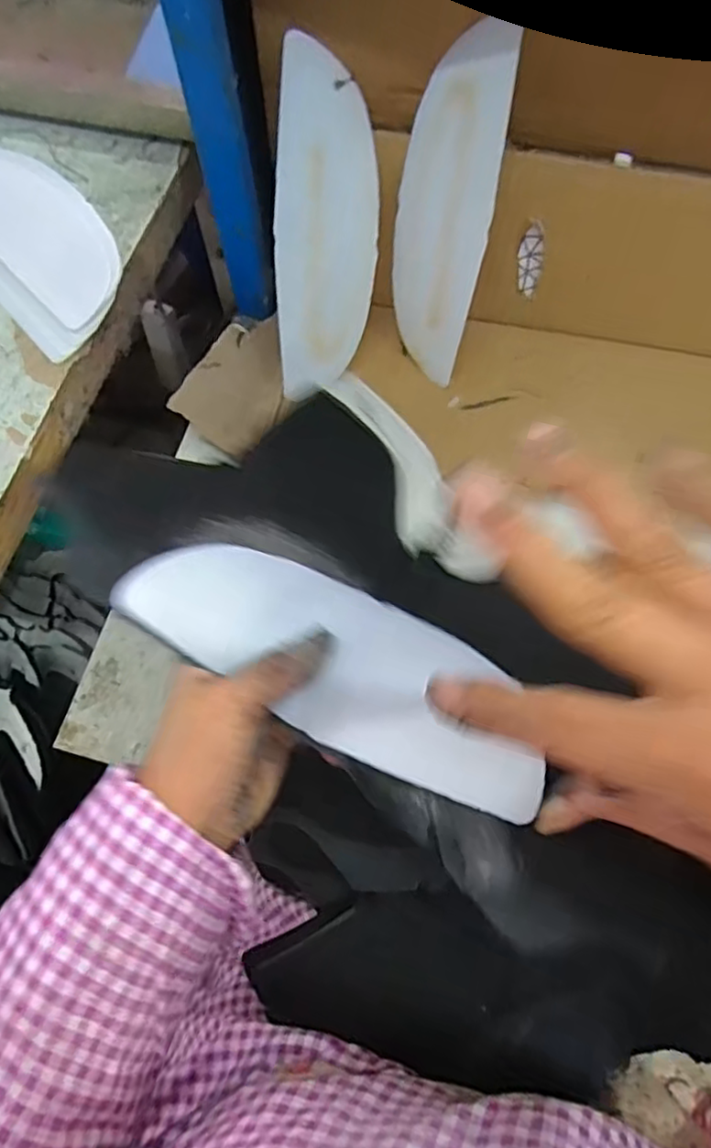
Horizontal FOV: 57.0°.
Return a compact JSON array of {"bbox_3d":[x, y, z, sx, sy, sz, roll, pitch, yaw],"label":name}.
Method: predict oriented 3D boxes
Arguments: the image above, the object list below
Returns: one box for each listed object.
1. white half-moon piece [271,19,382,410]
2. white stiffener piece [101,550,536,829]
[{"bbox_3d":[-0.019,-0.234,0.459,0.074,0.210,0.006,-4,29,-19],"label":"white half-moon piece"},{"bbox_3d":[-0.004,0.037,0.297,0.190,0.045,0.072,29,73,12],"label":"white stiffener piece"}]

